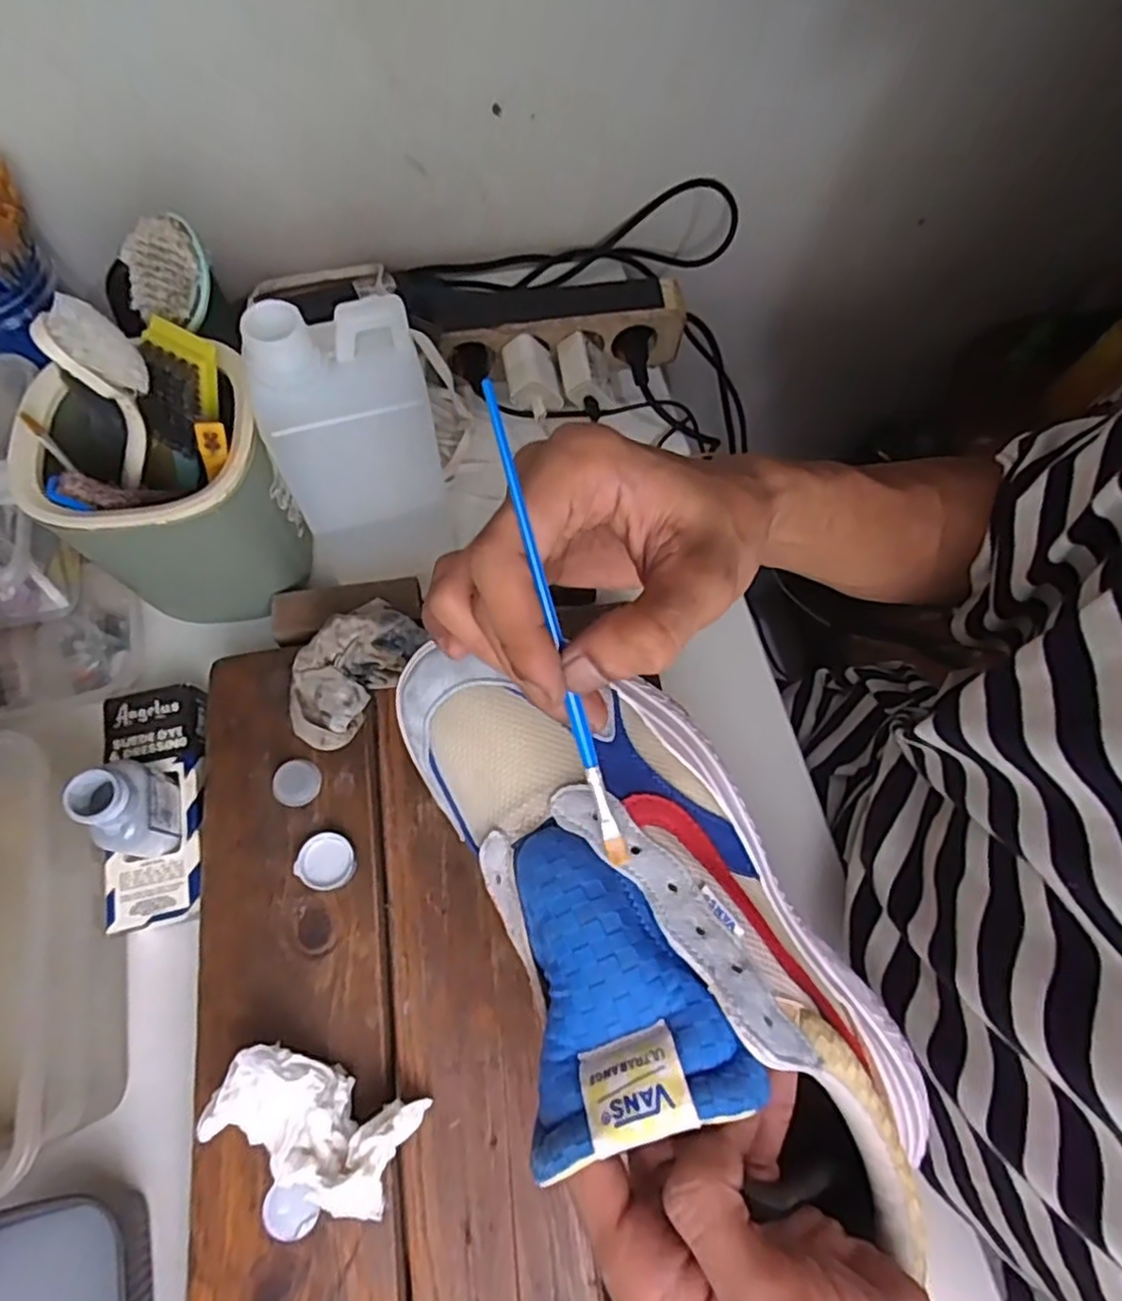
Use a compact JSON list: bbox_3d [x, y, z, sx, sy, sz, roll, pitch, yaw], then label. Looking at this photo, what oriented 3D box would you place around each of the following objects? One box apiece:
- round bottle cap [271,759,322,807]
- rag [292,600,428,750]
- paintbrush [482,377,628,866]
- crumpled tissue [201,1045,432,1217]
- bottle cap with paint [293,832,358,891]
[{"bbox_3d":[-0.156,0.078,0.415,0.027,0.006,0.027,1,68,-2],"label":"round bottle cap"},{"bbox_3d":[-0.127,0.012,0.423,0.052,0.040,0.094,34,71,11],"label":"rag"},{"bbox_3d":[0.001,0.001,0.222,0.006,0.004,0.165,-19,111,-10],"label":"paintbrush"},{"bbox_3d":[-0.119,0.228,0.336,0.090,0.046,0.051,21,69,6],"label":"crumpled tissue"},{"bbox_3d":[-0.133,0.120,0.397,0.032,0.010,0.030,1,68,-2],"label":"bottle cap with paint"}]

